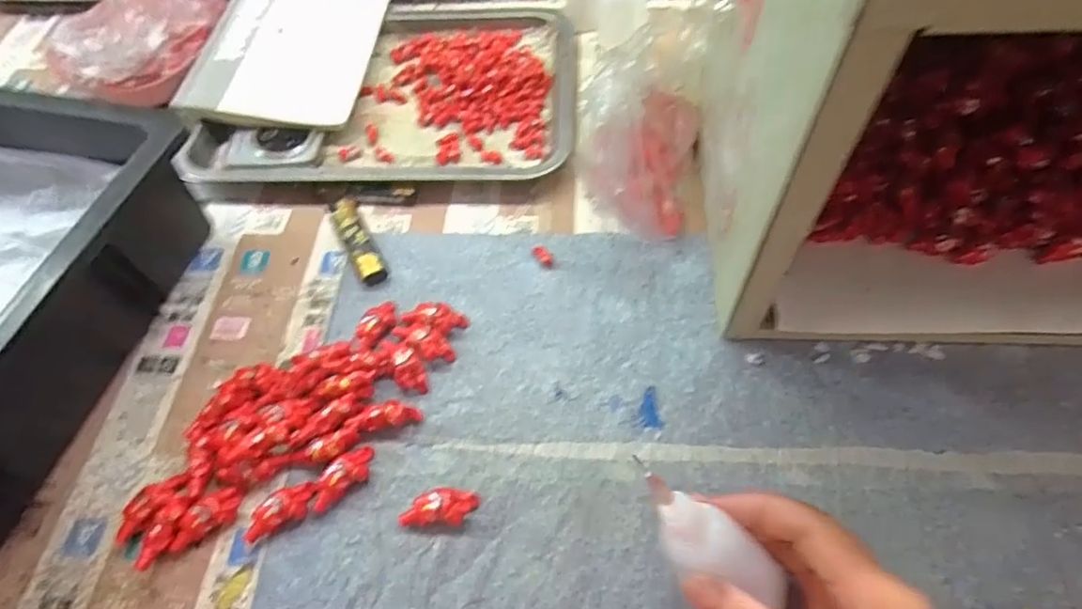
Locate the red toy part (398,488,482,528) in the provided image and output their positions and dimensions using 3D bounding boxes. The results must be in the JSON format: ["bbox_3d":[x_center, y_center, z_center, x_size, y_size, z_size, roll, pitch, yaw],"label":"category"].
[{"bbox_3d":[-0.055,0.111,0.320,0.041,0.014,0.019,-1,59,3],"label":"red toy part"}]

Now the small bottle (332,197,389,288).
[{"bbox_3d":[-0.132,-0.046,0.421,0.019,0.012,0.078,-26,61,-12],"label":"small bottle"}]

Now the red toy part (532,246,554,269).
[{"bbox_3d":[0.001,-0.035,0.411,0.018,0.007,0.009,40,70,21],"label":"red toy part"}]

